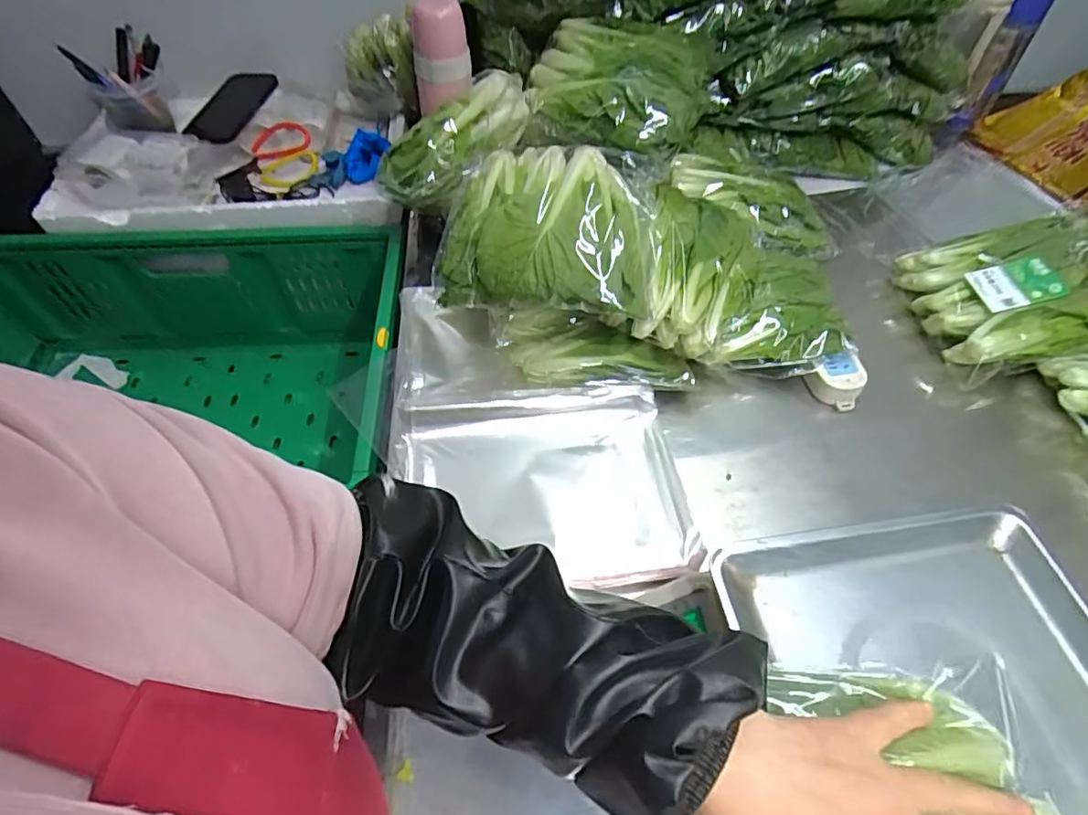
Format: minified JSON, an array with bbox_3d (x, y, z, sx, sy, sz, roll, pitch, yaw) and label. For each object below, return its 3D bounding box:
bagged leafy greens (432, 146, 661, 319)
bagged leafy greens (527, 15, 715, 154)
[{"bbox_3d":[0.017,-0.173,0.571,0.223,0.073,0.174,7,54,5],"label":"bagged leafy greens"},{"bbox_3d":[0.085,-0.370,0.669,0.189,0.058,0.192,12,55,9],"label":"bagged leafy greens"}]

